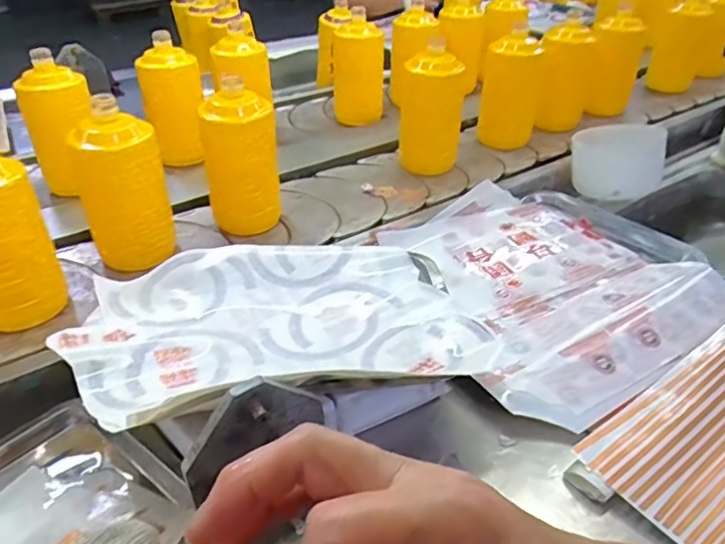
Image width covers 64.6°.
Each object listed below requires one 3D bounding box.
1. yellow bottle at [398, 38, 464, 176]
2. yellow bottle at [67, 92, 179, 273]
[{"bbox_3d":[0.106,-0.249,0.887,0.089,0.182,0.089,4,36,5],"label":"yellow bottle"},{"bbox_3d":[-0.264,-0.094,0.644,0.068,0.177,0.074,19,40,24],"label":"yellow bottle"}]

